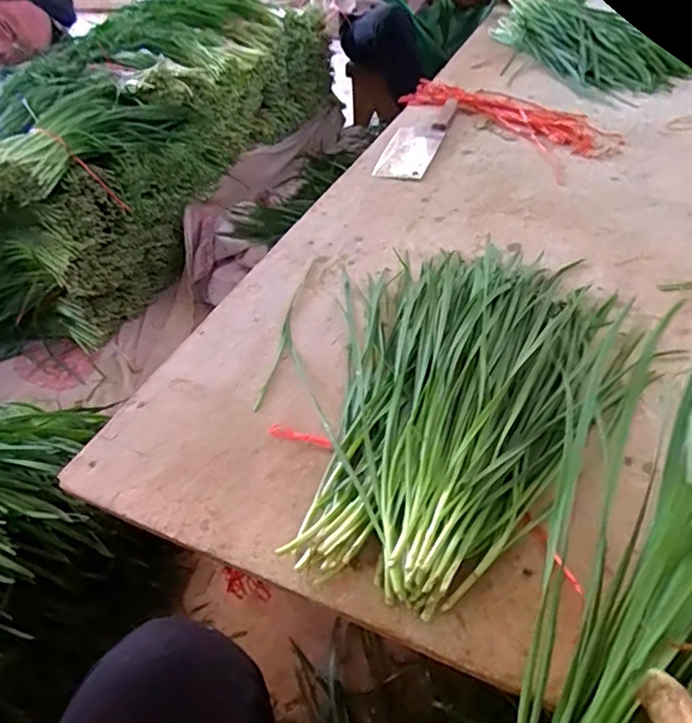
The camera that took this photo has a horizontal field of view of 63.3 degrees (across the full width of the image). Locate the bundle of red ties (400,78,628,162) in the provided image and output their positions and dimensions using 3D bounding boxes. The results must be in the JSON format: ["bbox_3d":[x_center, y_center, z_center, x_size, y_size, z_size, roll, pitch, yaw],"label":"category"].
[{"bbox_3d":[0.297,-0.469,1.053,0.131,0.020,0.433,-35,51,-25],"label":"bundle of red ties"}]

